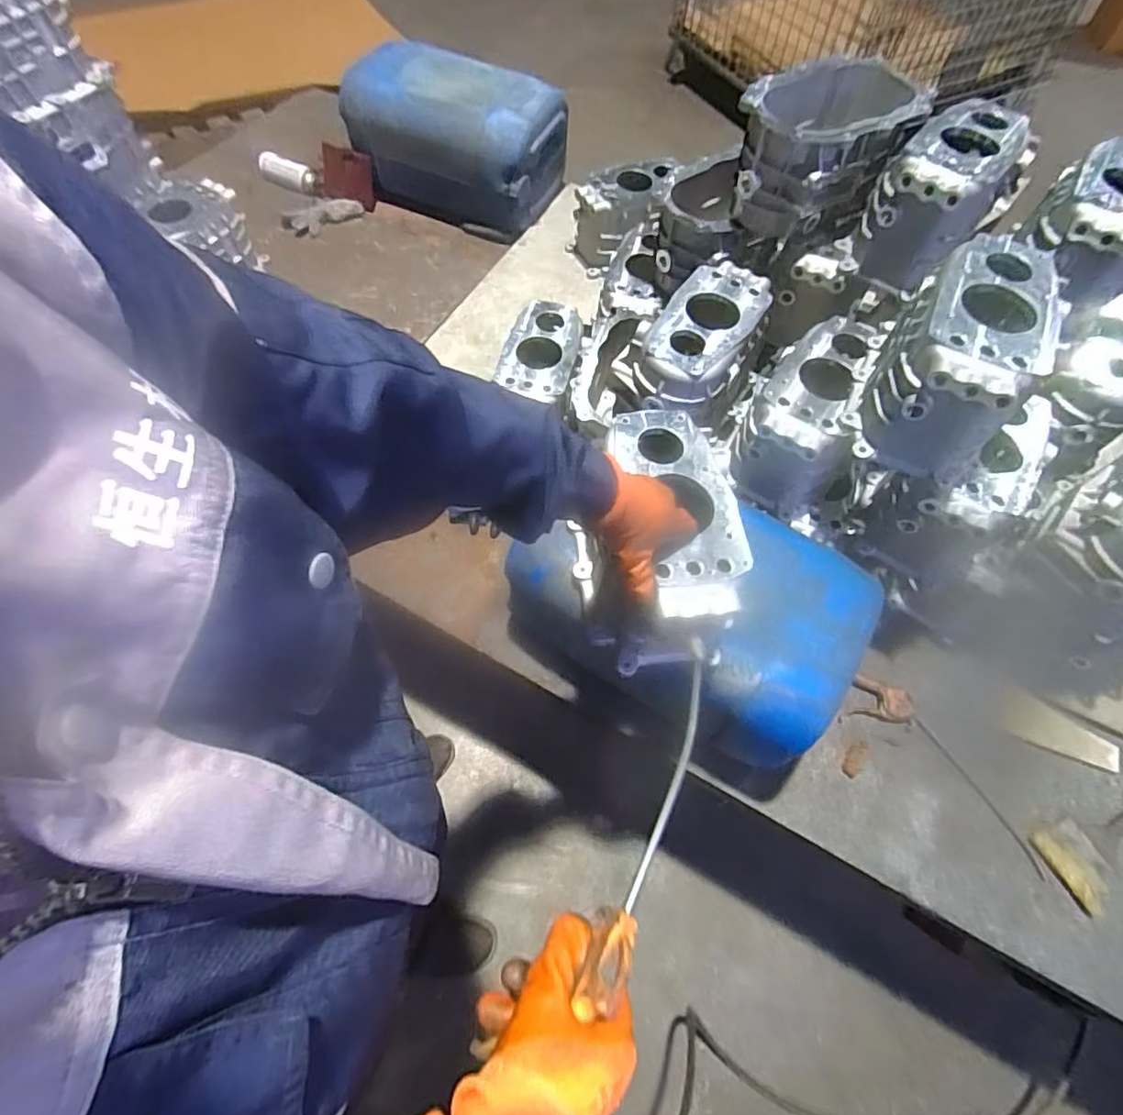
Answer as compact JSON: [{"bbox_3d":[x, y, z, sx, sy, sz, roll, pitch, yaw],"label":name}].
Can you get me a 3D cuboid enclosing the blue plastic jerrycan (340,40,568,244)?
[{"bbox_3d":[-0.246,-0.966,1.362,0.468,0.232,0.255,23,64,9],"label":"blue plastic jerrycan"}]

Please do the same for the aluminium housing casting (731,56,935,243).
[{"bbox_3d":[0.388,-0.610,0.899,0.209,0.174,0.242,36,66,14],"label":"aluminium housing casting"}]

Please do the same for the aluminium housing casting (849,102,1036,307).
[{"bbox_3d":[0.534,-0.503,0.832,0.195,0.155,0.142,-39,71,-21],"label":"aluminium housing casting"}]

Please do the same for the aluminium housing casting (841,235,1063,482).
[{"bbox_3d":[0.471,-0.232,0.702,0.153,0.165,0.239,26,64,10],"label":"aluminium housing casting"}]

